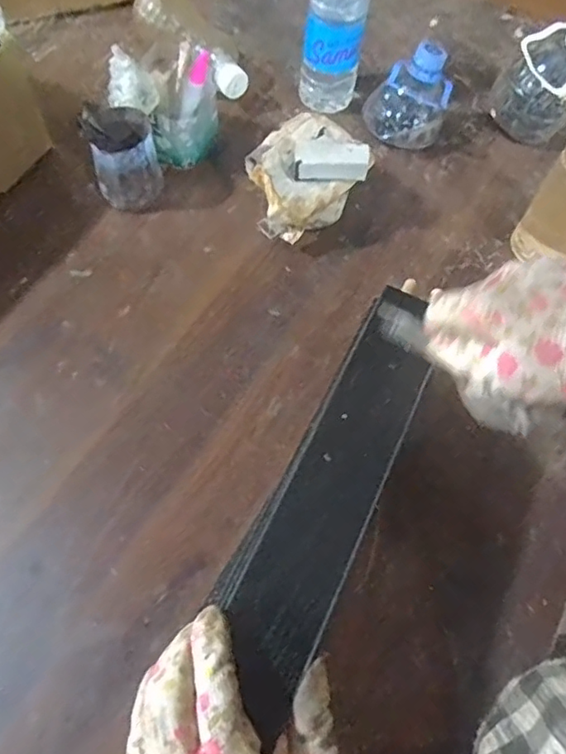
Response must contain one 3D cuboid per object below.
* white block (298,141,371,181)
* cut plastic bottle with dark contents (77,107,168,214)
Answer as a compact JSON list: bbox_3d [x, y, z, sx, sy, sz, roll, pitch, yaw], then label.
[{"bbox_3d":[0.046,-0.200,0.526,0.064,0.020,0.033,1,64,-2],"label":"white block"},{"bbox_3d":[-0.157,-0.218,0.568,0.065,0.085,0.071,2,64,-3],"label":"cut plastic bottle with dark contents"}]

